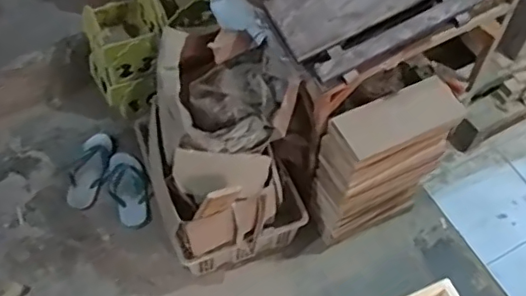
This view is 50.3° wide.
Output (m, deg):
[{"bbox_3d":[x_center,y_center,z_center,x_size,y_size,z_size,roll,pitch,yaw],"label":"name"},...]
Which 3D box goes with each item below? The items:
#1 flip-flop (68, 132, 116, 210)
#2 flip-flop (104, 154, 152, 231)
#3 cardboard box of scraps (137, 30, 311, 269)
[{"bbox_3d":[-0.518,0.066,1.688,0.105,0.037,0.248,11,58,6],"label":"flip-flop"},{"bbox_3d":[-0.392,0.123,1.652,0.116,0.036,0.246,-23,61,-15],"label":"flip-flop"},{"bbox_3d":[-0.115,0.000,1.398,0.349,0.548,0.412,-20,60,-14],"label":"cardboard box of scraps"}]

